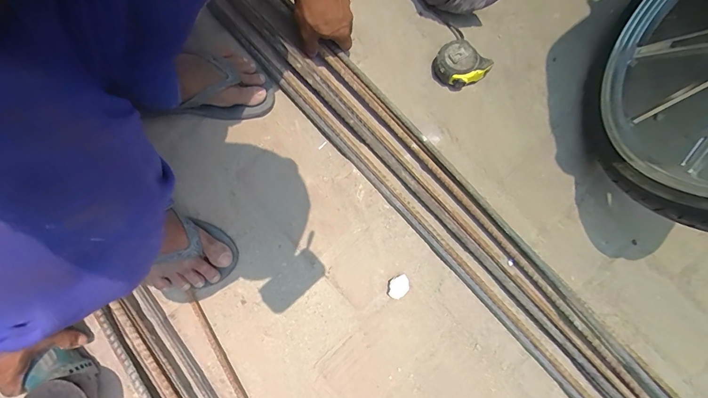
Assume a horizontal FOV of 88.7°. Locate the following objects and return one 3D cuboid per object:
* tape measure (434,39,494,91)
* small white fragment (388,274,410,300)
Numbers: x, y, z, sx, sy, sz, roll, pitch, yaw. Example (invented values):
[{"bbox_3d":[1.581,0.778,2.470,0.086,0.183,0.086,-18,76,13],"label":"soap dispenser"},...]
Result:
[{"bbox_3d":[0.181,-0.228,0.620,0.075,0.042,0.083,-44,84,-9],"label":"tape measure"},{"bbox_3d":[0.071,0.140,0.573,0.037,0.011,0.031,-28,81,-7],"label":"small white fragment"}]

